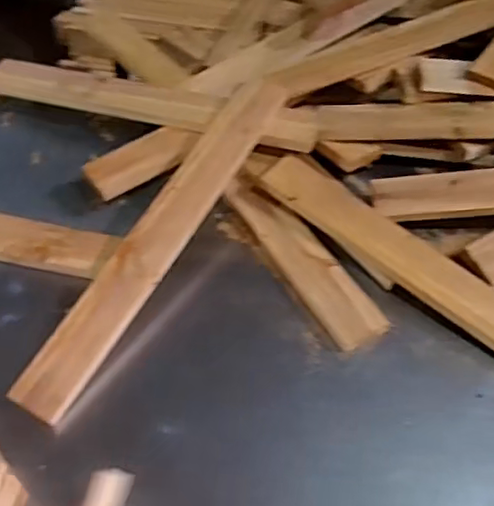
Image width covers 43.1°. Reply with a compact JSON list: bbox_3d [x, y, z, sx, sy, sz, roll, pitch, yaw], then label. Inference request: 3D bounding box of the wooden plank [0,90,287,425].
[{"bbox_3d":[-0.099,-0.028,0.754,0.066,0.030,0.498,32,67,0],"label":"wooden plank"}]

